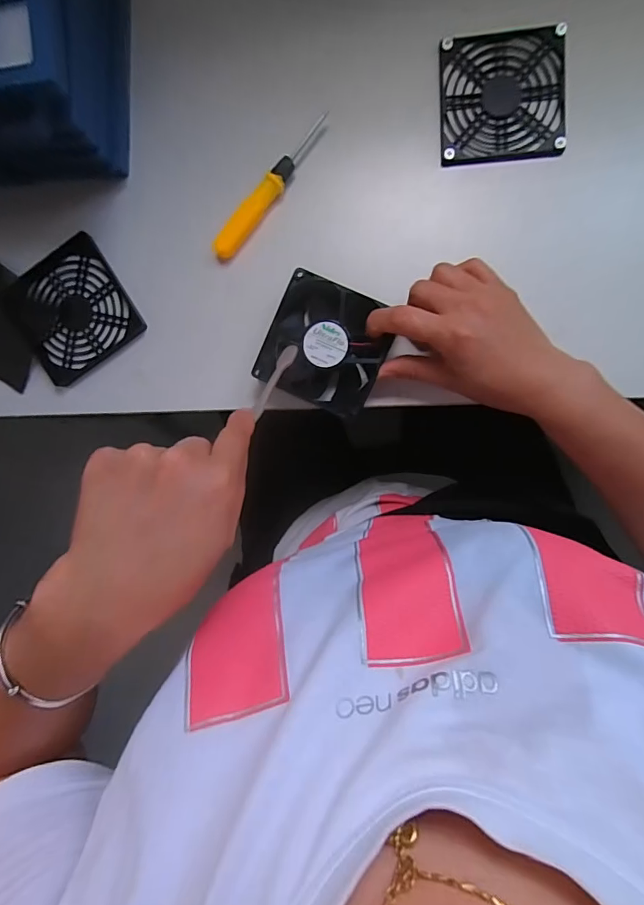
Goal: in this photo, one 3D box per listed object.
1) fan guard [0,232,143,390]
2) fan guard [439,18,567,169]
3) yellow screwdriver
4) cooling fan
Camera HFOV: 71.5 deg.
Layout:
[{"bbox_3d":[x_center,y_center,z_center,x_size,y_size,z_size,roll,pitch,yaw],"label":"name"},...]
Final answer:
[{"bbox_3d":[-0.218,-0.123,0.391,0.099,0.010,0.096,-31,89,7],"label":"fan guard"},{"bbox_3d":[0.137,-0.270,0.340,0.090,0.010,0.089,-1,92,6],"label":"fan guard"},{"bbox_3d":[-0.041,-0.213,0.362,0.015,0.015,0.133,42,96,3],"label":"yellow screwdriver"},{"bbox_3d":[0.004,-0.085,0.360,0.091,0.028,0.090,25,95,4],"label":"cooling fan"}]

